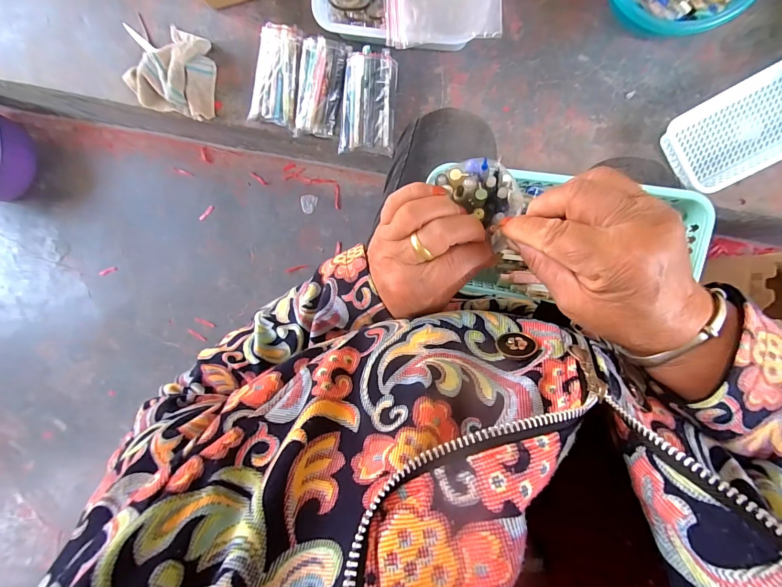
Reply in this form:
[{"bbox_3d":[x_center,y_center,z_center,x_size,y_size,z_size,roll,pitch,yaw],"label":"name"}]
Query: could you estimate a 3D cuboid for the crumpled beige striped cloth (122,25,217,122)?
[{"bbox_3d":[-0.417,-0.430,0.652,0.176,0.056,0.156,17,96,6],"label":"crumpled beige striped cloth"}]

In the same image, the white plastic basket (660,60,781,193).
[{"bbox_3d":[0.578,-0.269,0.543,0.271,0.050,0.139,-28,90,8],"label":"white plastic basket"}]

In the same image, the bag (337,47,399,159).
[{"bbox_3d":[-0.042,-0.337,0.608,0.095,0.038,0.164,6,95,8],"label":"bag"}]

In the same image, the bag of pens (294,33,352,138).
[{"bbox_3d":[-0.127,-0.366,0.616,0.080,0.035,0.152,13,95,9],"label":"bag of pens"}]

